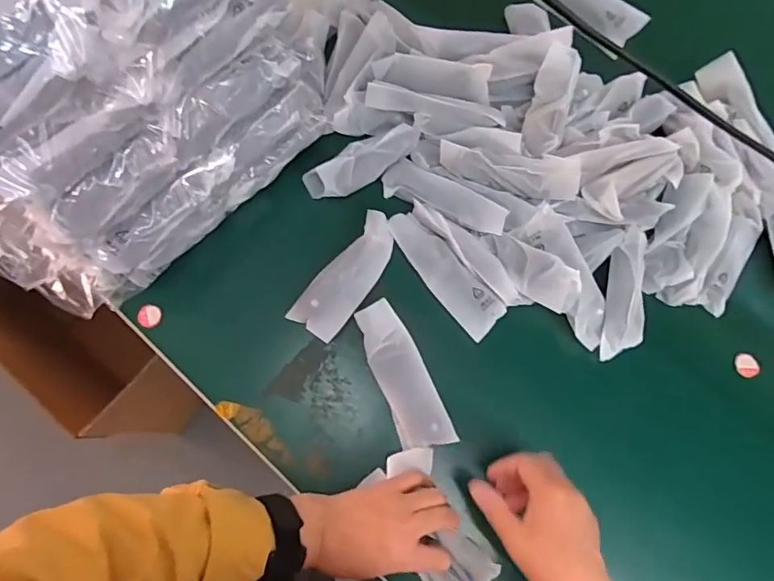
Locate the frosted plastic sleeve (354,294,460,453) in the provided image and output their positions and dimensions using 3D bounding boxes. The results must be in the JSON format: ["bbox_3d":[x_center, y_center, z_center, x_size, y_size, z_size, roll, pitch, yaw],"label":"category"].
[{"bbox_3d":[0.014,0.087,0.507,0.051,0.009,0.154,-26,81,7],"label":"frosted plastic sleeve"}]

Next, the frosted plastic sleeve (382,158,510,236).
[{"bbox_3d":[0.064,-0.103,0.555,0.149,0.017,0.043,29,76,21],"label":"frosted plastic sleeve"}]

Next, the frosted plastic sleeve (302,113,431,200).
[{"bbox_3d":[-0.020,-0.154,0.569,0.153,0.030,0.044,-36,77,-9],"label":"frosted plastic sleeve"}]

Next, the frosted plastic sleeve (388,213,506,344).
[{"bbox_3d":[0.061,-0.020,0.540,0.046,0.018,0.156,-39,78,-10],"label":"frosted plastic sleeve"}]

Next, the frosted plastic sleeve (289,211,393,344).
[{"bbox_3d":[-0.040,-0.016,0.541,0.057,0.026,0.145,37,78,10],"label":"frosted plastic sleeve"}]

